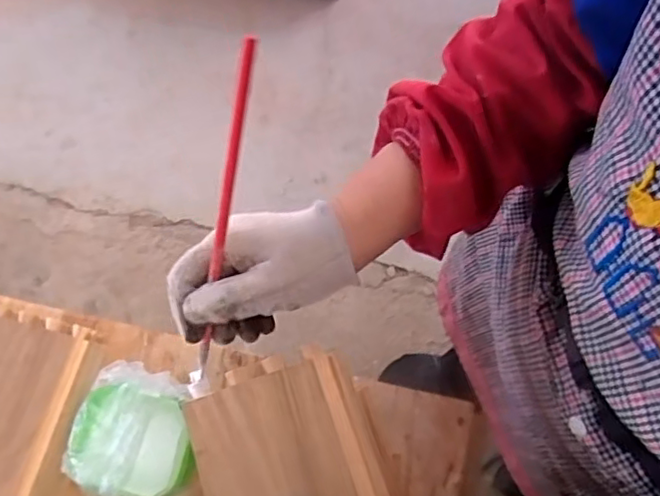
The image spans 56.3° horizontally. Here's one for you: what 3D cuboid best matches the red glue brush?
[{"bbox_3d":[-0.065,-0.006,0.369,0.005,0.238,0.010,19,32,6],"label":"red glue brush"}]

